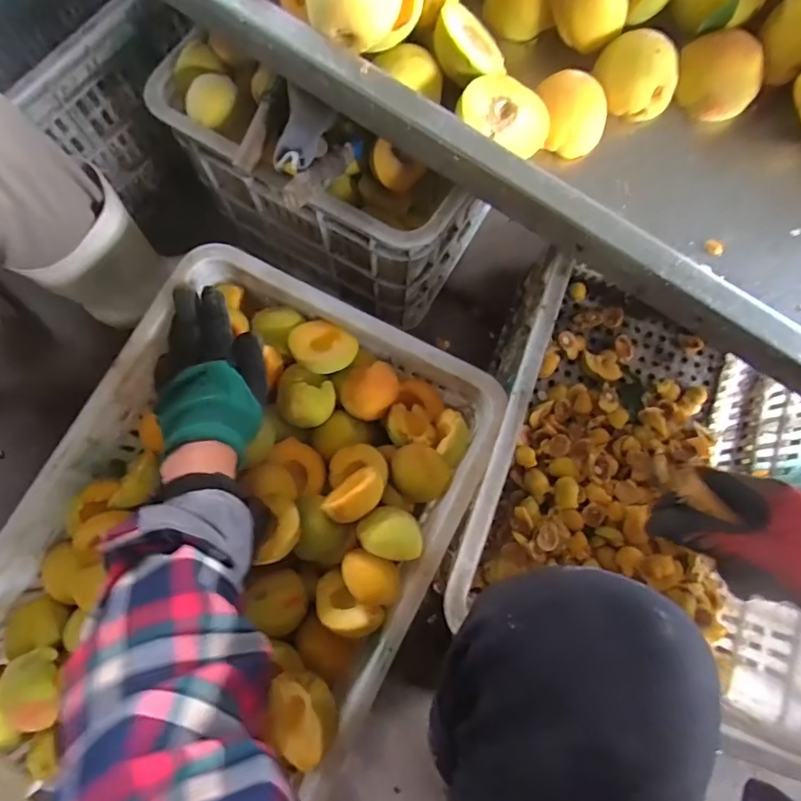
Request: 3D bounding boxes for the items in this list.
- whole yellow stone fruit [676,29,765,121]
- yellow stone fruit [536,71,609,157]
[{"bbox_3d":[0.238,-0.245,0.374,0.047,0.036,0.050,-9,78,-3],"label":"whole yellow stone fruit"},{"bbox_3d":[0.128,-0.213,0.368,0.045,0.030,0.050,-12,78,-4],"label":"yellow stone fruit"}]

